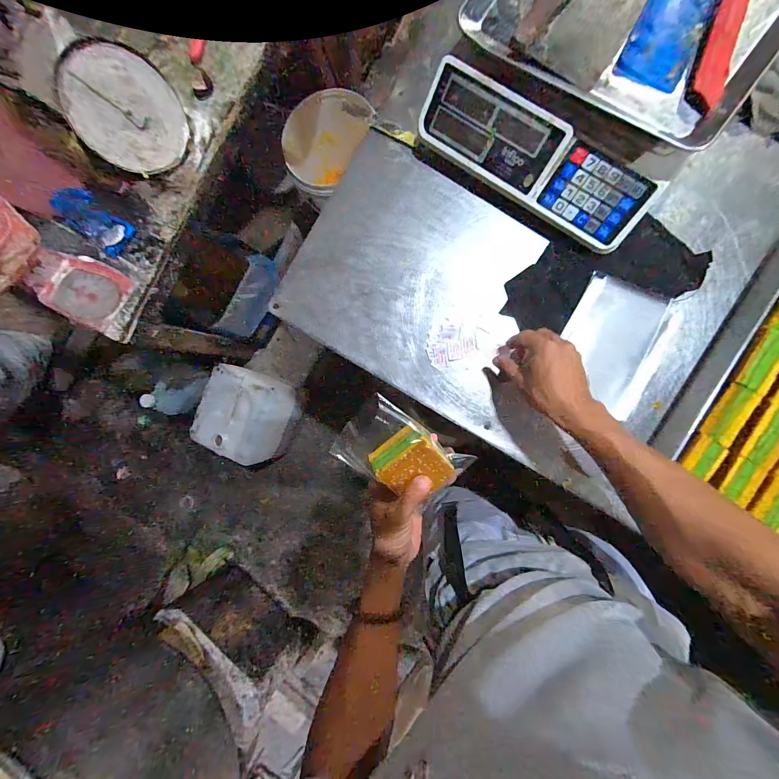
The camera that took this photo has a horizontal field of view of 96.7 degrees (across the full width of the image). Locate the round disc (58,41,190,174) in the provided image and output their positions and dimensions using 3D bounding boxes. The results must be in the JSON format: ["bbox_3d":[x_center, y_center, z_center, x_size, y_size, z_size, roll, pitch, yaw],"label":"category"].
[{"bbox_3d":[-0.471,-0.499,0.628,0.170,0.182,0.010,-48,54,-3],"label":"round disc"}]

